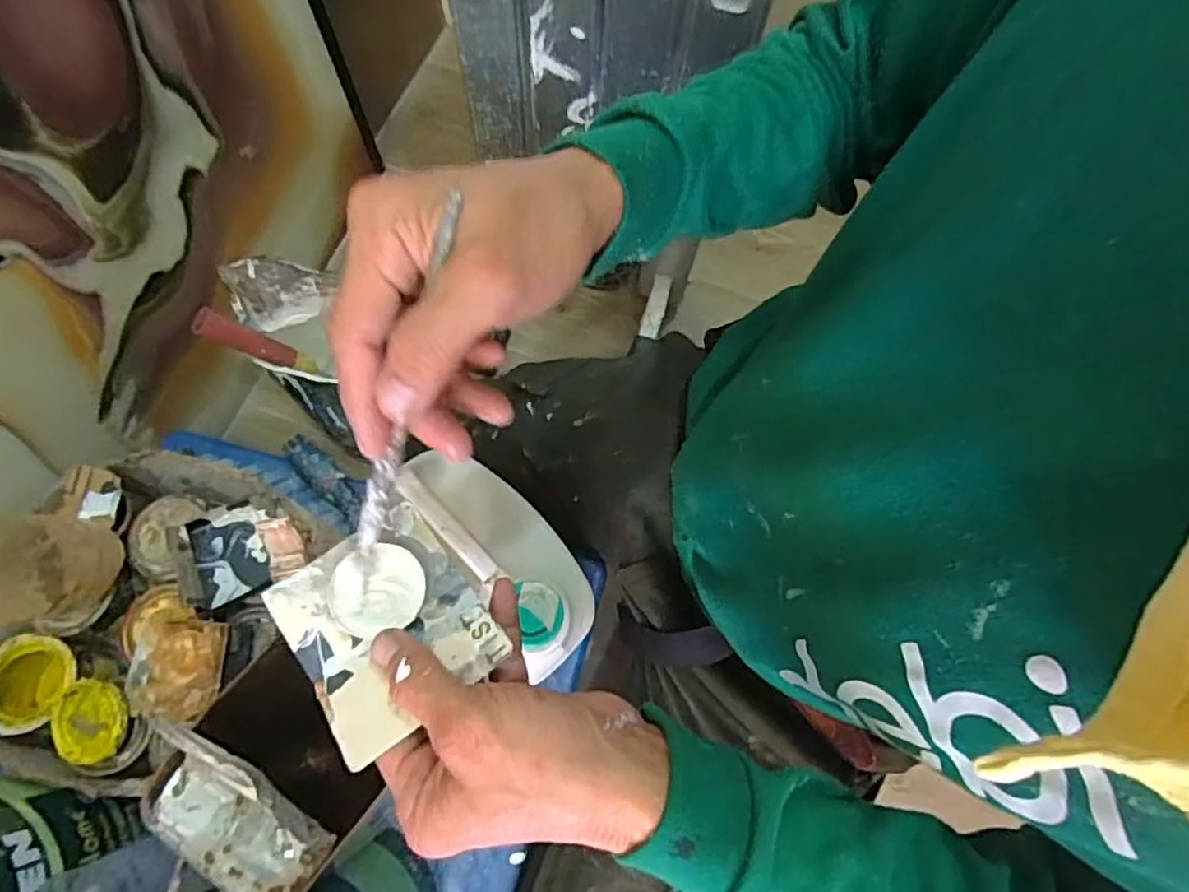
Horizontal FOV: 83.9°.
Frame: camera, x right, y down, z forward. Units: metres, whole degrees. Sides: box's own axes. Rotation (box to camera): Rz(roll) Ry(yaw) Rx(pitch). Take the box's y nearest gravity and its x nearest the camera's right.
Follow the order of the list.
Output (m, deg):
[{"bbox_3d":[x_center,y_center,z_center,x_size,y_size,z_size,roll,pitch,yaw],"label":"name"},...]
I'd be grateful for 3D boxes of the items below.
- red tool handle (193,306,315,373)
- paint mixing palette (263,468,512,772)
[{"bbox_3d":[-0.323,-0.099,0.639,0.014,0.120,0.024,-11,67,35],"label":"red tool handle"},{"bbox_3d":[-0.088,0.071,0.294,0.088,0.011,0.096,-34,67,-19],"label":"paint mixing palette"}]

